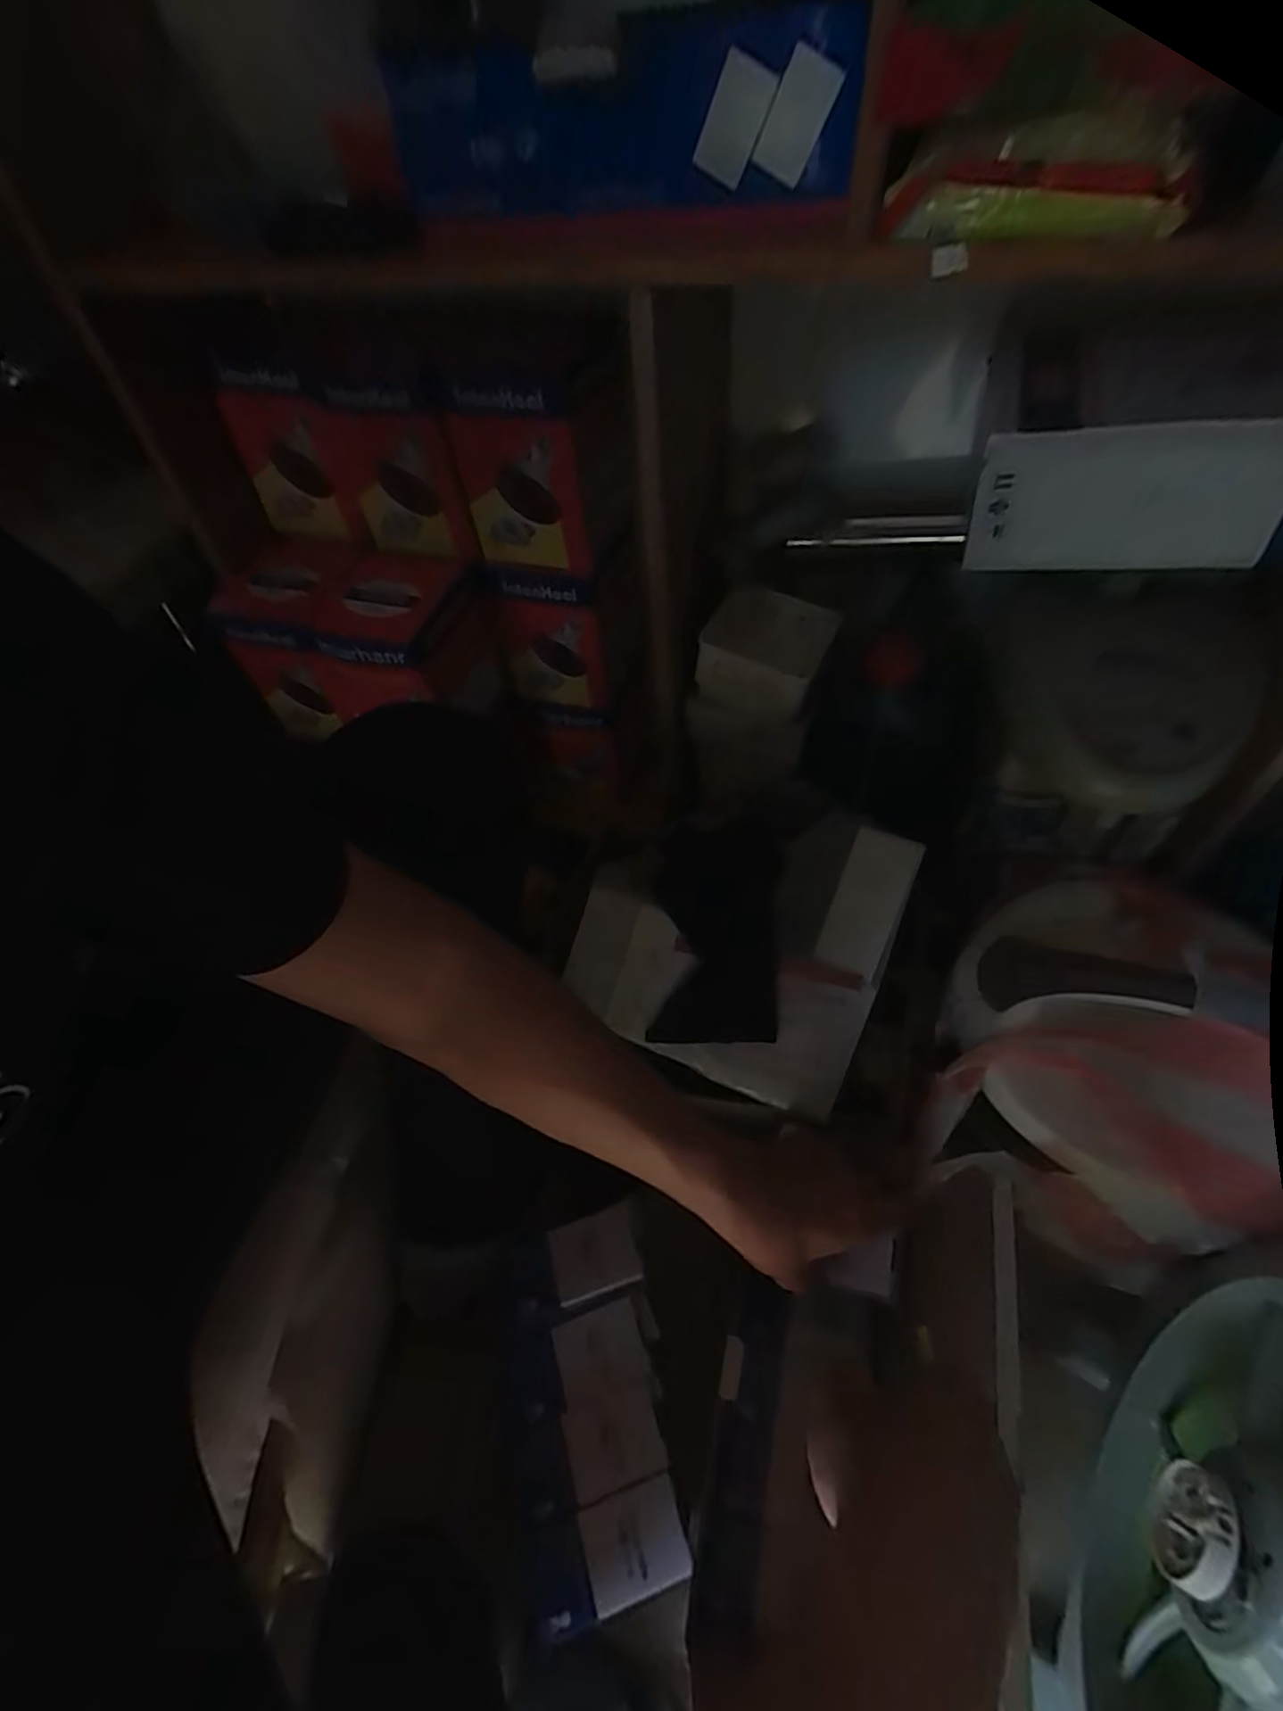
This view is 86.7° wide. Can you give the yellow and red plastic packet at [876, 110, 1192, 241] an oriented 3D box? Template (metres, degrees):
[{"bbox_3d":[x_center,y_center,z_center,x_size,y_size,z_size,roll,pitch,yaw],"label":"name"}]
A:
[{"bbox_3d":[0.189,-0.326,0.329,0.132,0.038,0.036,15,54,16],"label":"yellow and red plastic packet"}]

